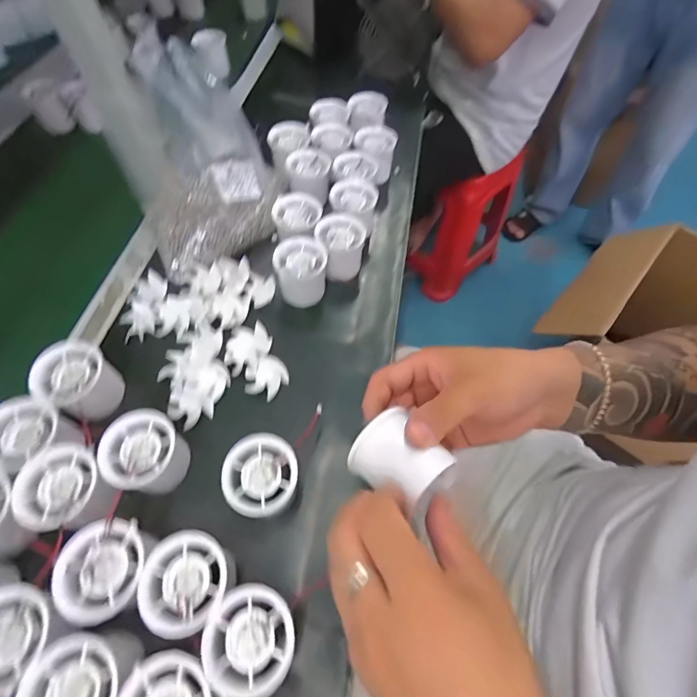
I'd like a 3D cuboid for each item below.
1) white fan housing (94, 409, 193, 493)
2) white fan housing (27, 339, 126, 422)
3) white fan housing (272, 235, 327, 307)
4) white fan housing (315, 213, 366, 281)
[{"bbox_3d":[-0.168,0.090,0.325,0.056,0.052,0.058,13,61,5],"label":"white fan housing"},{"bbox_3d":[-0.244,0.032,0.353,0.057,0.053,0.059,22,62,10],"label":"white fan housing"},{"bbox_3d":[-0.052,-0.084,0.435,0.056,0.056,0.059,-5,61,-5],"label":"white fan housing"},{"bbox_3d":[-0.009,-0.117,0.448,0.055,0.046,0.065,2,61,-1],"label":"white fan housing"}]

